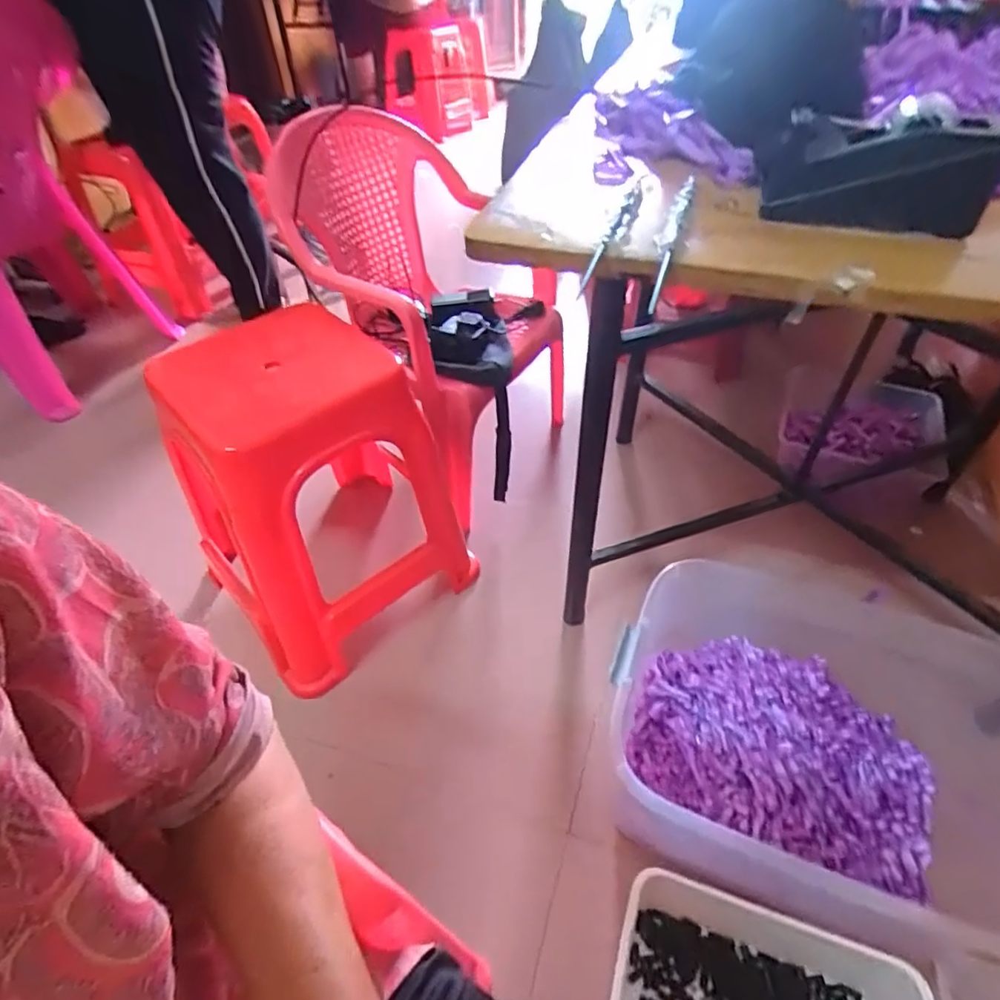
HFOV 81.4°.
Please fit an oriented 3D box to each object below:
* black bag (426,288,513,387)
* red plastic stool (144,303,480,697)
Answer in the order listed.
[{"bbox_3d":[-0.060,-0.319,1.115,0.149,0.072,0.277,-8,47,-4],"label":"black bag"},{"bbox_3d":[-0.269,-0.005,0.958,0.338,0.494,0.303,-33,53,-25],"label":"red plastic stool"}]

